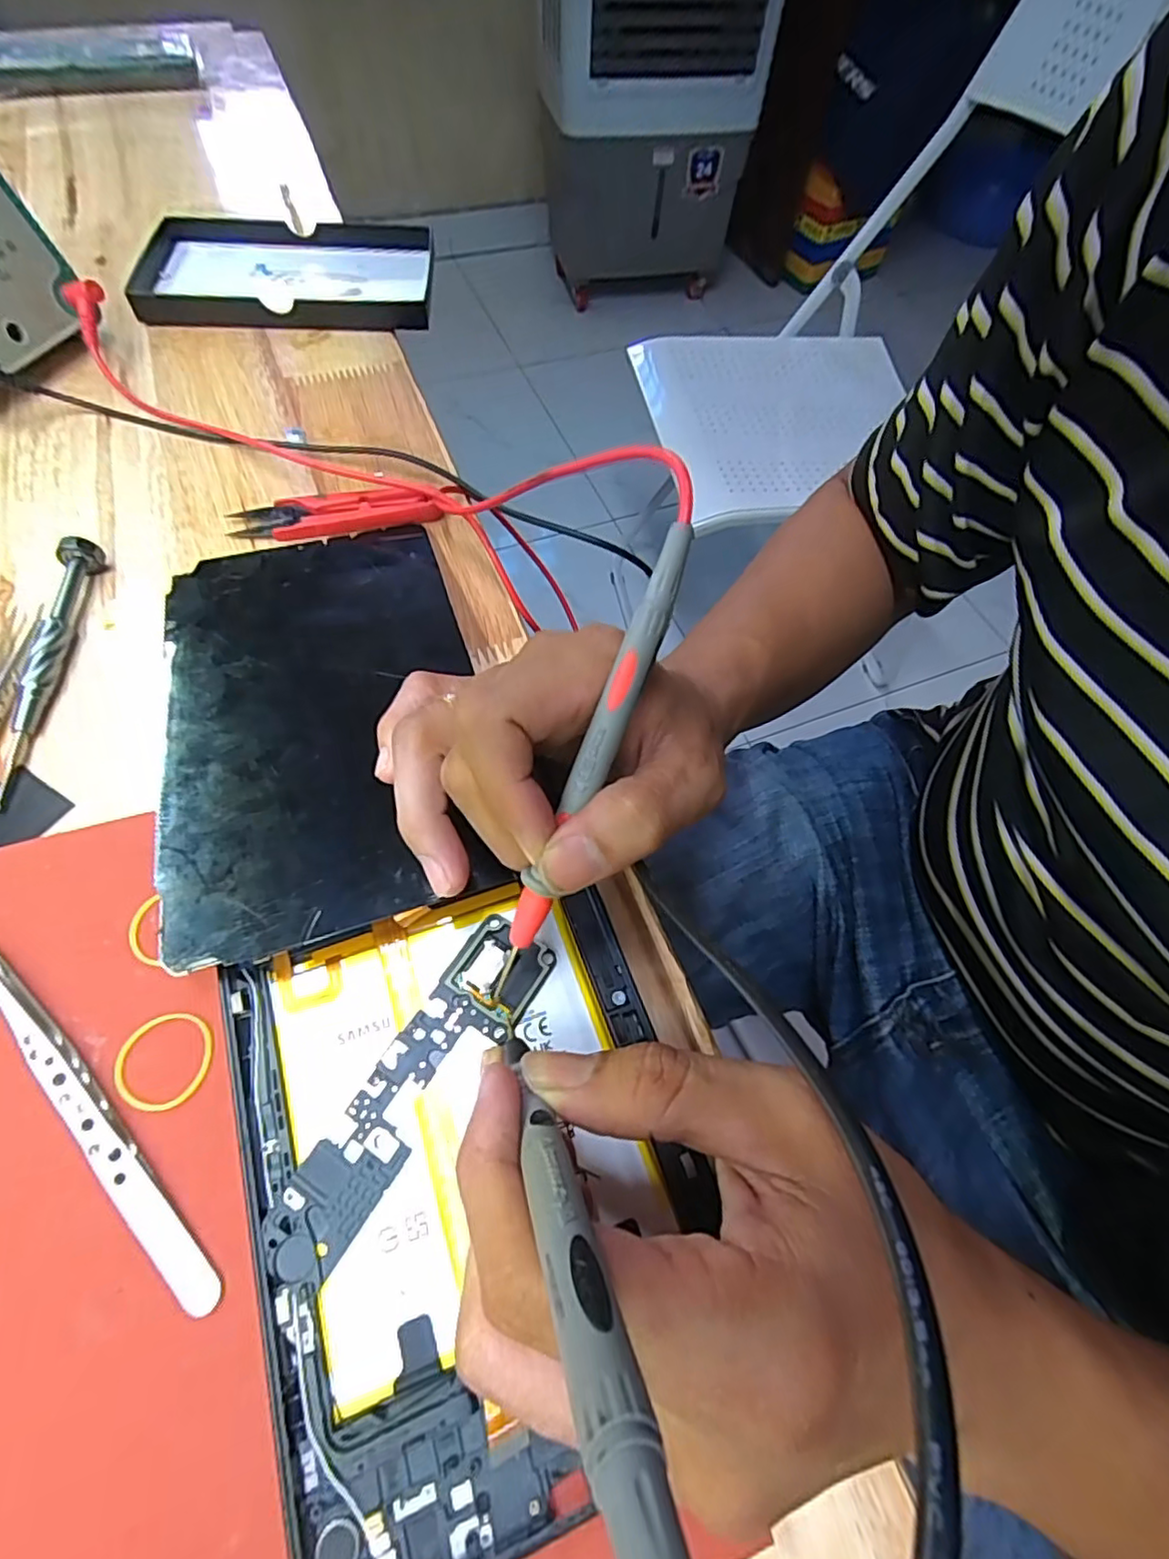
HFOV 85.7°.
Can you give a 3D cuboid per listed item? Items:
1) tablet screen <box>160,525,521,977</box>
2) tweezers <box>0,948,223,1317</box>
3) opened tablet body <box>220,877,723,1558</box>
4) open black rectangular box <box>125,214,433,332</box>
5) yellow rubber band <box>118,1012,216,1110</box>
[{"bbox_3d":[-0.104,-0.033,0.252,0.115,0.004,0.203,-15,57,-12],"label":"tablet screen"},{"bbox_3d":[-0.149,0.095,0.184,0.135,0.010,0.010,40,67,17],"label":"tweezers"},{"bbox_3d":[-0.031,0.110,0.184,0.121,0.009,0.155,-18,64,-12],"label":"opened tablet body"},{"bbox_3d":[-0.192,-0.330,0.410,0.175,0.020,0.117,-2,62,-4],"label":"open black rectangular box"},{"bbox_3d":[-0.129,0.086,0.193,0.028,0.004,0.028,-11,63,-9],"label":"yellow rubber band"}]

